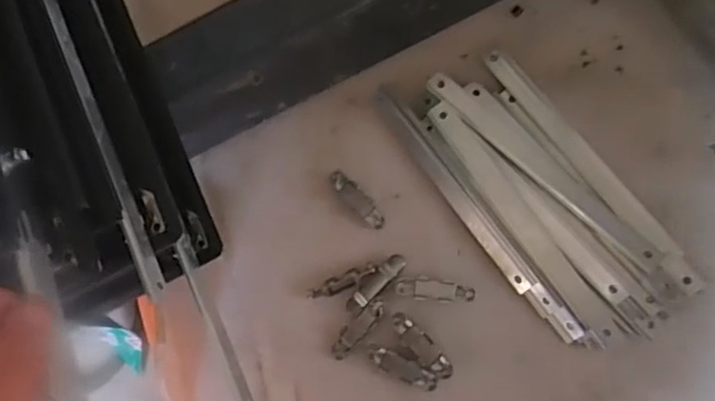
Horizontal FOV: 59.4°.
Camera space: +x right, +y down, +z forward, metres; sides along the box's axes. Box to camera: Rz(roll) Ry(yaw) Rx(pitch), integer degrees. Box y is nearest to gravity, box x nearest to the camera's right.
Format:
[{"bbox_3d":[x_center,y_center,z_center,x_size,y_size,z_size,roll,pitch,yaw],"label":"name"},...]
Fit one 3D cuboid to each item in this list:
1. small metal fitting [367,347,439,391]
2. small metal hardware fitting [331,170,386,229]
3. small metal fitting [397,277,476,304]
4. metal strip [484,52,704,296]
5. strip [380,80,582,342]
[{"bbox_3d":[0.035,0.130,0.484,0.056,0.004,0.017,22,89,24],"label":"small metal fitting"},{"bbox_3d":[0.000,0.000,0.512,0.018,0.006,0.059,-45,77,1],"label":"small metal hardware fitting"},{"bbox_3d":[0.058,0.068,0.476,0.059,0.006,0.017,4,87,18],"label":"small metal fitting"},{"bbox_3d":[0.175,-0.028,0.478,0.018,0.012,0.232,-35,72,3],"label":"metal strip"},{"bbox_3d":[0.090,0.007,0.493,0.022,0.006,0.244,-40,74,18],"label":"strip"}]

